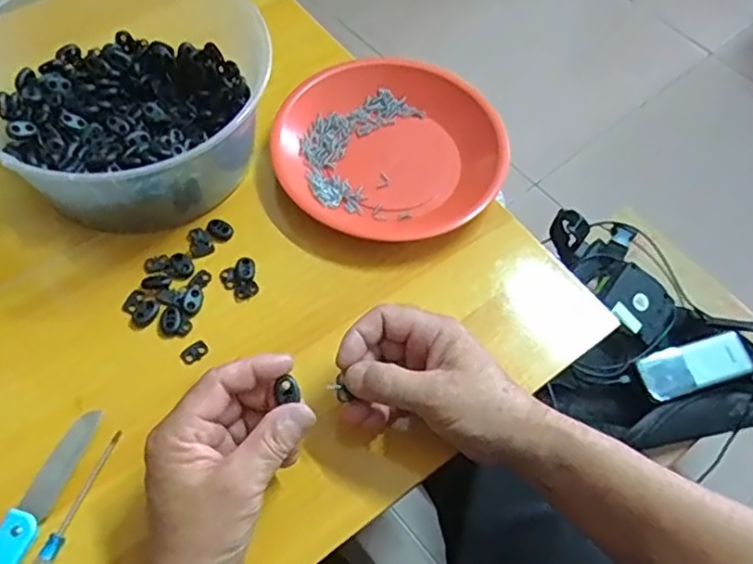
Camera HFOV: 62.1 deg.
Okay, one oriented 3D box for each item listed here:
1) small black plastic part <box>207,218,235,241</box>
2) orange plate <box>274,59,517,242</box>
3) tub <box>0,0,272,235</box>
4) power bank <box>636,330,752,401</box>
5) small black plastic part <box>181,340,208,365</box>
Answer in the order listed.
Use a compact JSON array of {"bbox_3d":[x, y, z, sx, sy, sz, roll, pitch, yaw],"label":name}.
[{"bbox_3d":[-0.124,-0.042,0.497,0.023,0.004,0.016,32,63,14],"label":"small black plastic part"},{"bbox_3d":[0.010,-0.116,0.532,0.192,0.030,0.169,-13,62,-11],"label":"orange plate"},{"bbox_3d":[-0.196,-0.141,0.492,0.201,0.101,0.202,2,60,-3],"label":"tub"},{"bbox_3d":[0.365,0.095,0.712,0.126,0.020,0.051,-14,62,-12],"label":"power bank"},{"bbox_3d":[-0.130,0.050,0.445,0.019,0.004,0.013,-40,70,-23],"label":"small black plastic part"}]

